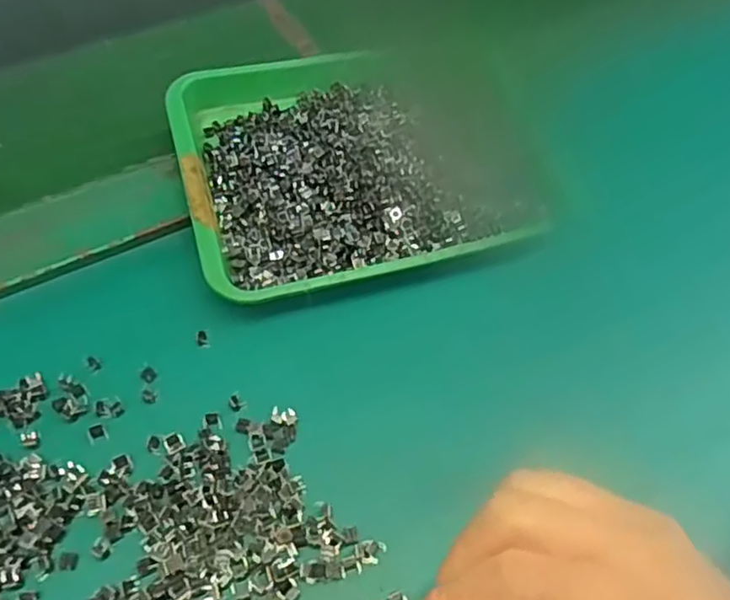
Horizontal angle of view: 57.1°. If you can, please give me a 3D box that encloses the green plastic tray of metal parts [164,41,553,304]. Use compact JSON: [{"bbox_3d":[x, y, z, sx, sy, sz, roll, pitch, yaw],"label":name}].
[{"bbox_3d":[-0.001,-0.085,0.398,0.205,0.035,0.165,-14,56,-12],"label":"green plastic tray of metal parts"}]

